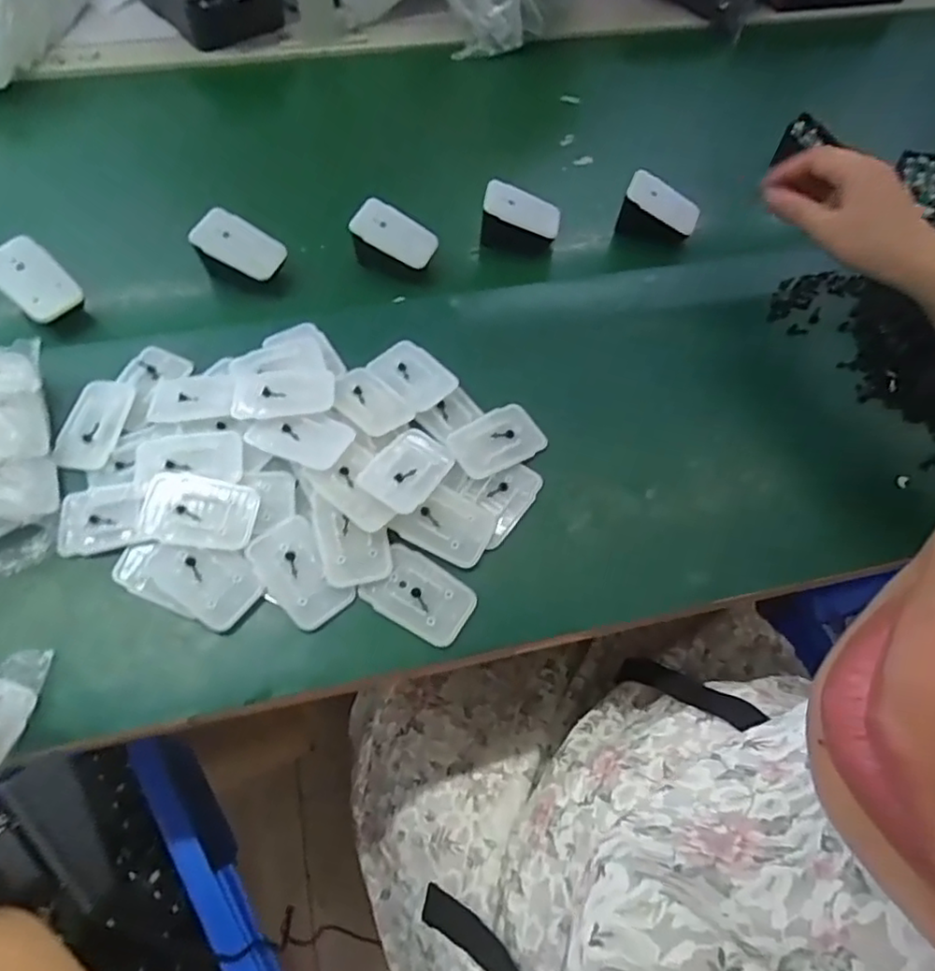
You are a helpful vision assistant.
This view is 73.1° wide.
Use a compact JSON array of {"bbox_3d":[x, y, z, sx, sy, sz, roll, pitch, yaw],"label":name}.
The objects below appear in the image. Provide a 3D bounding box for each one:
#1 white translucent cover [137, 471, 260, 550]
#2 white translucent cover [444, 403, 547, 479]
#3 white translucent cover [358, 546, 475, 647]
[{"bbox_3d":[-0.176,0.017,0.409,0.075,0.013,0.046,9,59,2],"label":"white translucent cover"},{"bbox_3d":[0.021,-0.033,0.462,0.069,0.007,0.048,-24,63,-17],"label":"white translucent cover"},{"bbox_3d":[-0.030,0.071,0.406,0.066,0.006,0.044,28,61,13],"label":"white translucent cover"}]

